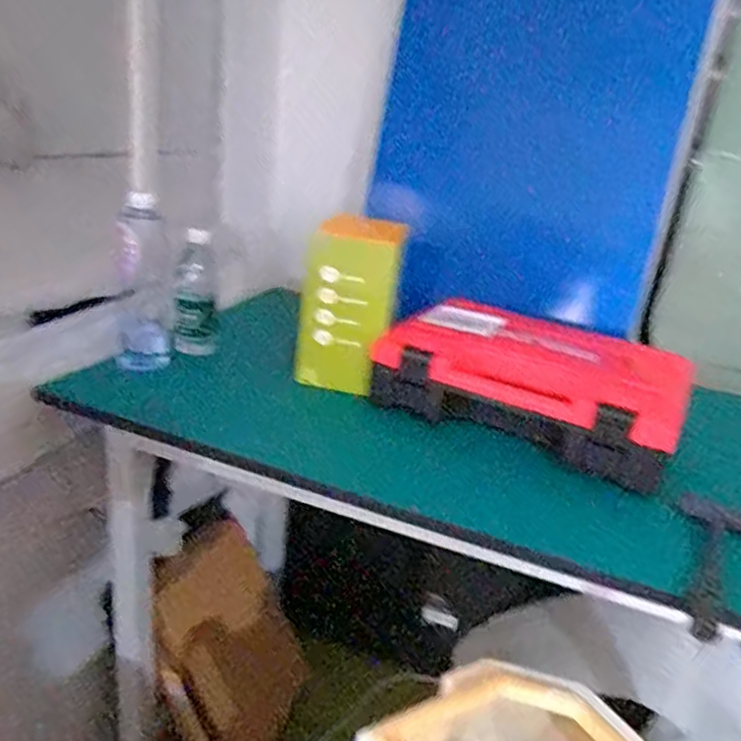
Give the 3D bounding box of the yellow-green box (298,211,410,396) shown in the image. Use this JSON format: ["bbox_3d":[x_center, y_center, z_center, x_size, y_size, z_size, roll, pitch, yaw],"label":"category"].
[{"bbox_3d":[-0.025,-0.090,0.900,0.121,0.212,0.117,10,22,6],"label":"yellow-green box"}]

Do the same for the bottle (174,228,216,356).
[{"bbox_3d":[-0.244,-0.111,0.928,0.057,0.166,0.074,0,23,-17],"label":"bottle"}]

